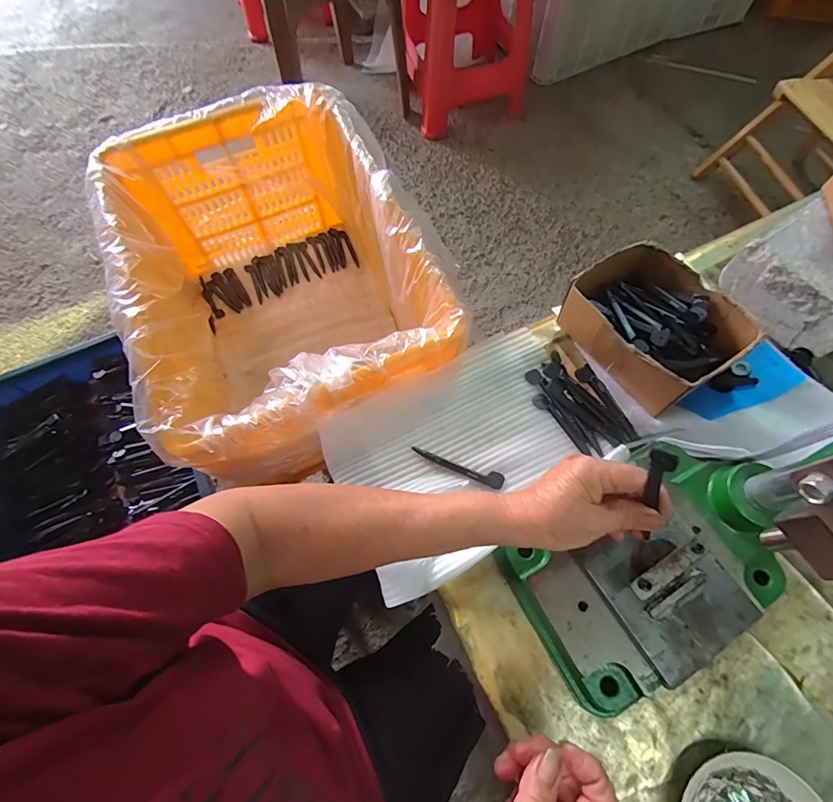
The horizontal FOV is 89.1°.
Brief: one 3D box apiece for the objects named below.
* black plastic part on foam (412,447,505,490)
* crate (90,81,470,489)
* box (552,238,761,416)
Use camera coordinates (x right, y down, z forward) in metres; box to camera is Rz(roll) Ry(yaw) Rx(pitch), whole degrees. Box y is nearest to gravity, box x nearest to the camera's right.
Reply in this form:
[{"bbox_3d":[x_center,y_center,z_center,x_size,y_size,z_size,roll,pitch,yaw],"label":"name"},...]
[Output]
[{"bbox_3d":[0.043,0.067,0.439,0.098,0.007,0.015,21,69,9],"label":"black plastic part on foam"},{"bbox_3d":[-0.190,-0.156,0.638,0.362,0.262,0.518,-23,68,-9],"label":"crate"},{"bbox_3d":[0.258,-0.085,0.465,0.131,0.065,0.163,-32,70,-12],"label":"box"}]

